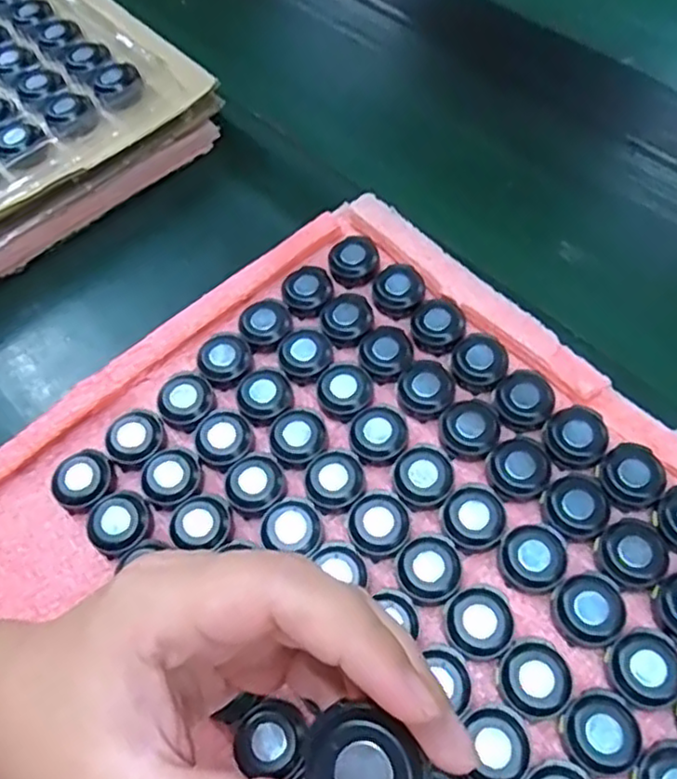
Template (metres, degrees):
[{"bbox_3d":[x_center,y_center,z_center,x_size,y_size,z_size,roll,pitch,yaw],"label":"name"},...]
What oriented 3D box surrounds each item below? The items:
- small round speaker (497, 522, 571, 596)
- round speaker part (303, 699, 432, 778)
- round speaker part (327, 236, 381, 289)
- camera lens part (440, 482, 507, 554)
[{"bbox_3d":[0.087,0.074,0.304,0.030,0.010,0.029,-1,58,2],"label":"small round speaker"},{"bbox_3d":[0.006,0.090,0.160,0.030,0.008,0.024,39,69,19],"label":"round speaker part"},{"bbox_3d":[0.010,-0.075,0.396,0.028,0.013,0.030,0,62,1],"label":"round speaker part"},{"bbox_3d":[0.063,0.060,0.315,0.029,0.011,0.029,-1,58,2],"label":"camera lens part"}]

